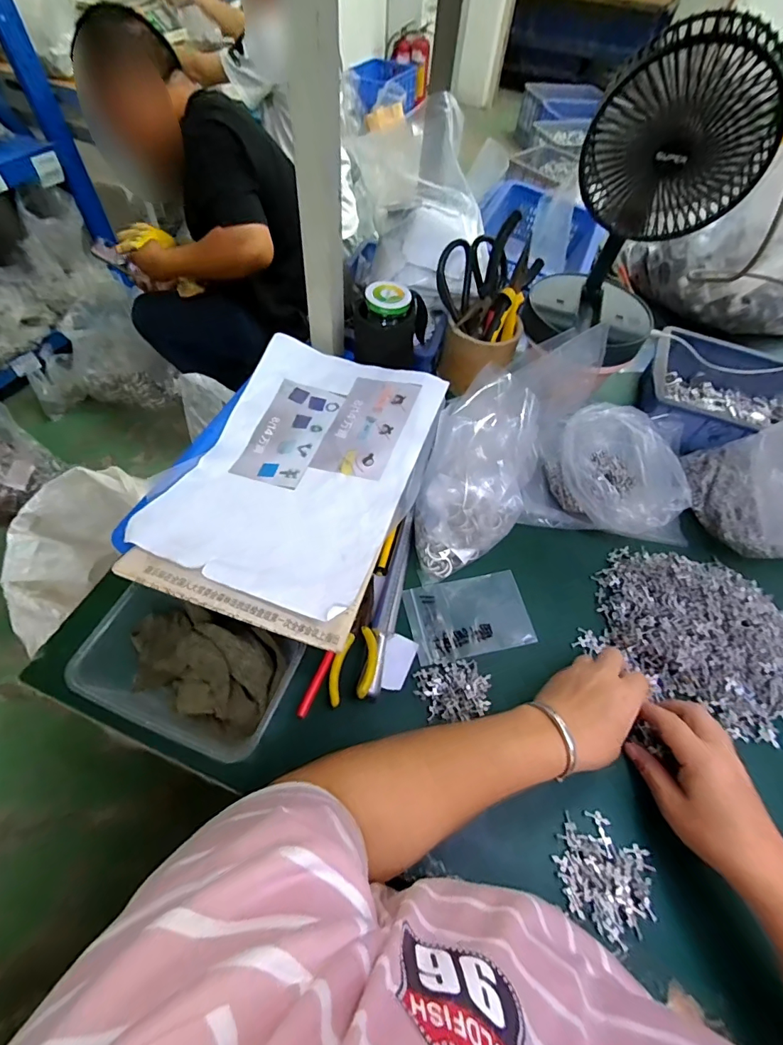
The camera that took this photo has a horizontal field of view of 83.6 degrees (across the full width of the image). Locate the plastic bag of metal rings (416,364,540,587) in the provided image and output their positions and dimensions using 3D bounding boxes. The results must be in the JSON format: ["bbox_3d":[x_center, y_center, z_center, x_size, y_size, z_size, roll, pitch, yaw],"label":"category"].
[{"bbox_3d":[0.087,-0.040,0.452,0.104,0.049,0.226,20,97,8],"label":"plastic bag of metal rings"}]

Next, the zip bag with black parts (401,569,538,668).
[{"bbox_3d":[0.080,0.095,0.452,0.121,0.010,0.081,-9,58,-10],"label":"zip bag with black parts"}]

